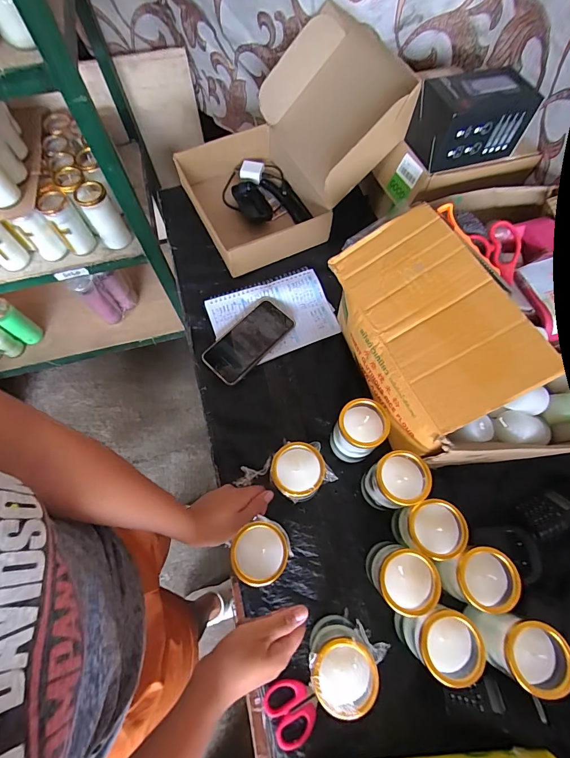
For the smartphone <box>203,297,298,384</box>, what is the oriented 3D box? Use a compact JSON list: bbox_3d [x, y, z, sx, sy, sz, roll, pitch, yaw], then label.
[{"bbox_3d":[-0.060,-0.067,0.615,0.162,0.015,0.079,-42,74,-16],"label":"smartphone"}]

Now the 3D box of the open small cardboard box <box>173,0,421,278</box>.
[{"bbox_3d":[0.001,-0.425,0.661,0.378,0.217,0.308,-23,69,-10],"label":"open small cardboard box"}]

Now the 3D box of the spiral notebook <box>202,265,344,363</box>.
[{"bbox_3d":[-0.022,-0.108,0.634,0.207,0.012,0.145,-20,75,-6],"label":"spiral notebook"}]

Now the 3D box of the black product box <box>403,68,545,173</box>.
[{"bbox_3d":[0.278,-0.385,0.529,0.154,0.086,0.085,-16,68,-7],"label":"black product box"}]

